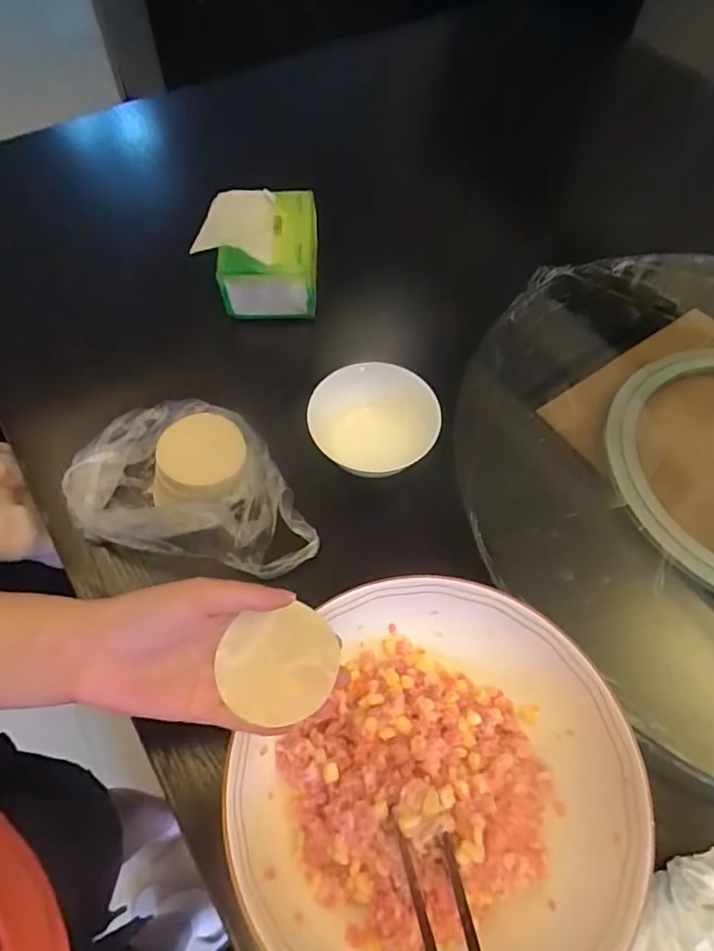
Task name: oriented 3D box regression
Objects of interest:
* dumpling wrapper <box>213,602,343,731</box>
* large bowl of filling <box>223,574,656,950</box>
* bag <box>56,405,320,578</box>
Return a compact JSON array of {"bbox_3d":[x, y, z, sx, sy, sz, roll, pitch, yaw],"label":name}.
[{"bbox_3d":[-0.046,0.116,0.344,0.071,0.010,0.064,-13,70,-22],"label":"dumpling wrapper"},{"bbox_3d":[0.056,0.207,0.374,0.237,0.067,0.261,29,64,16],"label":"large bowl of filling"},{"bbox_3d":[-0.141,0.007,0.515,0.215,0.055,0.150,15,61,8],"label":"bag"}]

